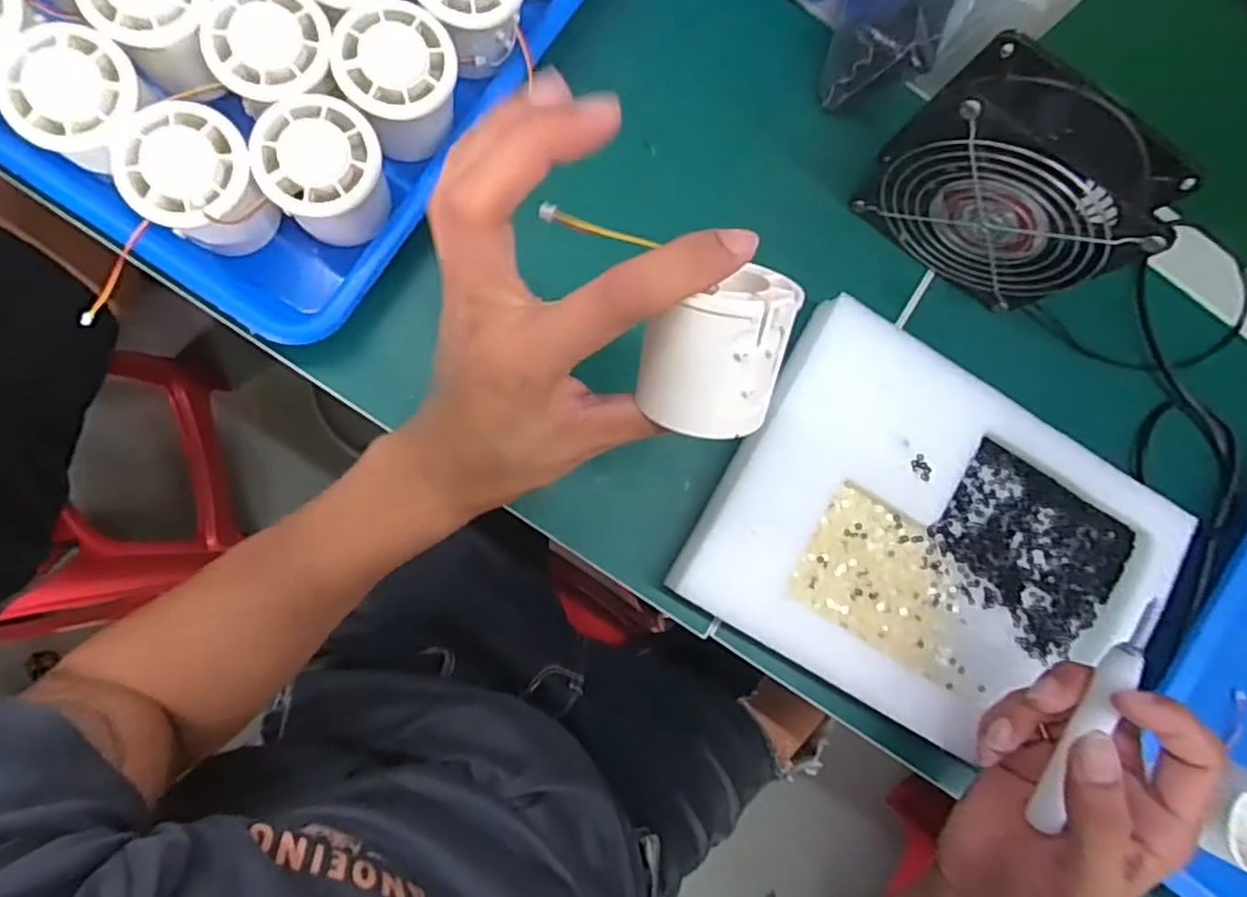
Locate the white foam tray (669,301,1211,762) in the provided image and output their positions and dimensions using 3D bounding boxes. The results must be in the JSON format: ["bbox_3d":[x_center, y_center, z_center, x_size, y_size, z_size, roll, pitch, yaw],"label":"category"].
[{"bbox_3d":[0.176,0.056,0.385,0.250,0.028,0.179,31,82,-5],"label":"white foam tray"}]

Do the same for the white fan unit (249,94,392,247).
[{"bbox_3d":[-0.143,-0.132,0.344,0.060,0.045,0.063,-12,88,-9],"label":"white fan unit"}]

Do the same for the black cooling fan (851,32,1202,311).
[{"bbox_3d":[0.199,-0.133,0.362,0.117,0.112,0.048,34,82,-4],"label":"black cooling fan"}]

